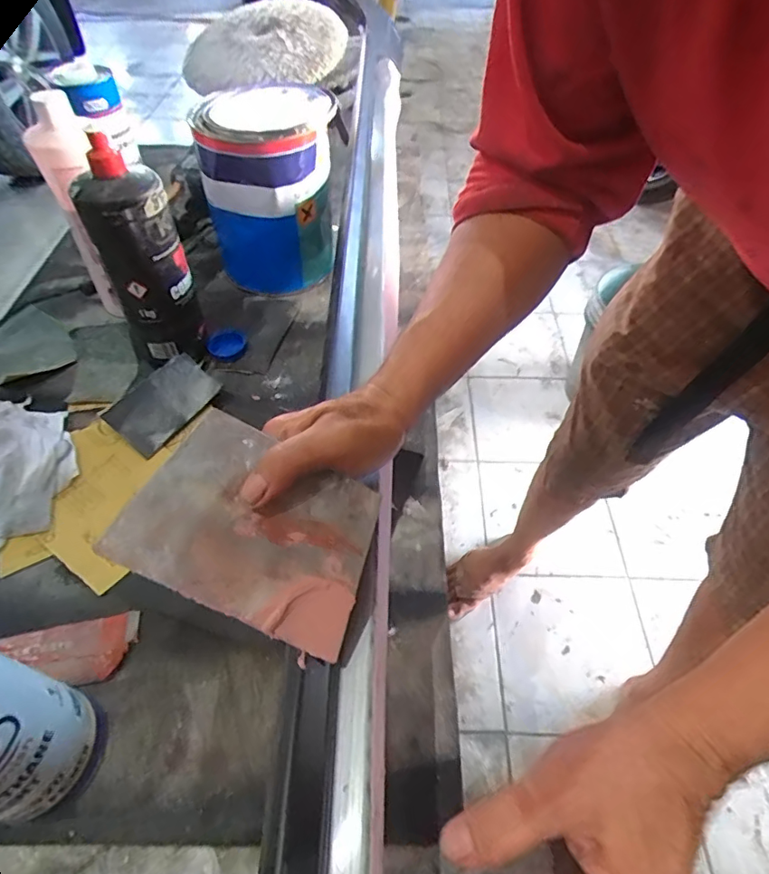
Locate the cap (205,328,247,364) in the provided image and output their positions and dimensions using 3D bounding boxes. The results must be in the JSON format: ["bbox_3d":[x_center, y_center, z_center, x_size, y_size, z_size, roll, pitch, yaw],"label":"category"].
[{"bbox_3d":[-0.191,-0.112,0.625,0.041,0.016,0.041,0,52,0],"label":"cap"}]

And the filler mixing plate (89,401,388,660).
[{"bbox_3d":[-0.072,0.052,0.290,0.135,0.004,0.096,28,80,-5],"label":"filler mixing plate"}]

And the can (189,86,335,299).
[{"bbox_3d":[-0.150,-0.322,0.669,0.164,0.198,0.166,0,52,0],"label":"can"}]

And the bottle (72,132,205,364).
[{"bbox_3d":[-0.254,-0.183,0.546,0.084,0.224,0.074,-24,56,-18],"label":"bottle"}]

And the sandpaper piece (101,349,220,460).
[{"bbox_3d":[-0.238,-0.038,0.554,0.067,0.012,0.110,39,69,4],"label":"sandpaper piece"}]

